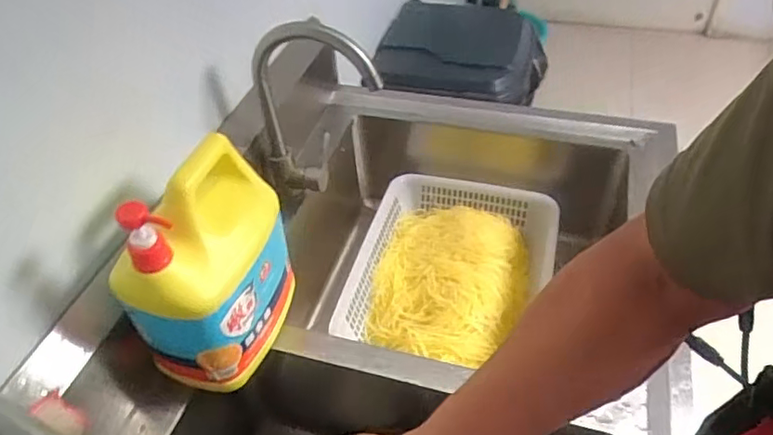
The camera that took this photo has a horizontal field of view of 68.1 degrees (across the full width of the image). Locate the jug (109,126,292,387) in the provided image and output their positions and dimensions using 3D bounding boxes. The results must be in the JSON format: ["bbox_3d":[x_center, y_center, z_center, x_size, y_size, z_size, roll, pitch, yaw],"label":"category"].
[{"bbox_3d":[-0.197,0.049,0.663,0.108,0.259,0.197,11,46,16],"label":"jug"}]

